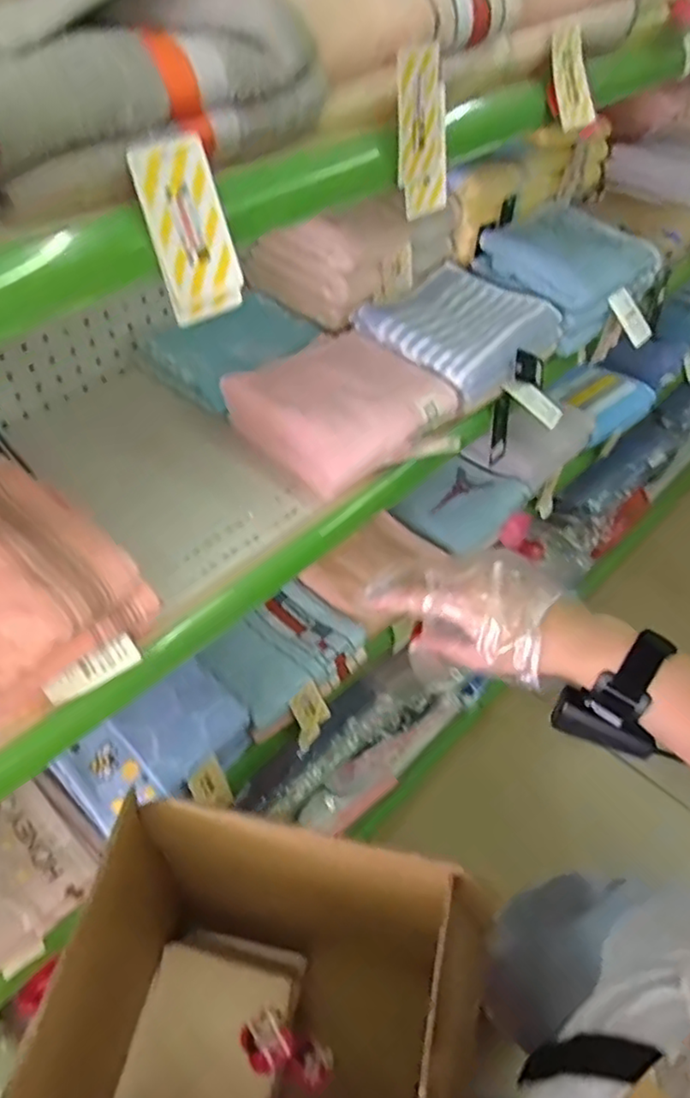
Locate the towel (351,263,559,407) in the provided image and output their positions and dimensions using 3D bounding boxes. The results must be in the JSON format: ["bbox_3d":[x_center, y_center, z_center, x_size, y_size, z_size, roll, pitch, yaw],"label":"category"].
[{"bbox_3d":[0.140,-0.271,0.785,0.177,0.050,0.217,35,55,23],"label":"towel"}]

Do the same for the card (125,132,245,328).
[{"bbox_3d":[-0.077,-0.156,0.328,0.042,0.081,0.007,-36,40,-26],"label":"card"}]

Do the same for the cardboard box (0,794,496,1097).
[{"bbox_3d":[-0.105,0.584,0.607,0.335,0.503,0.490,10,49,4],"label":"cardboard box"}]

